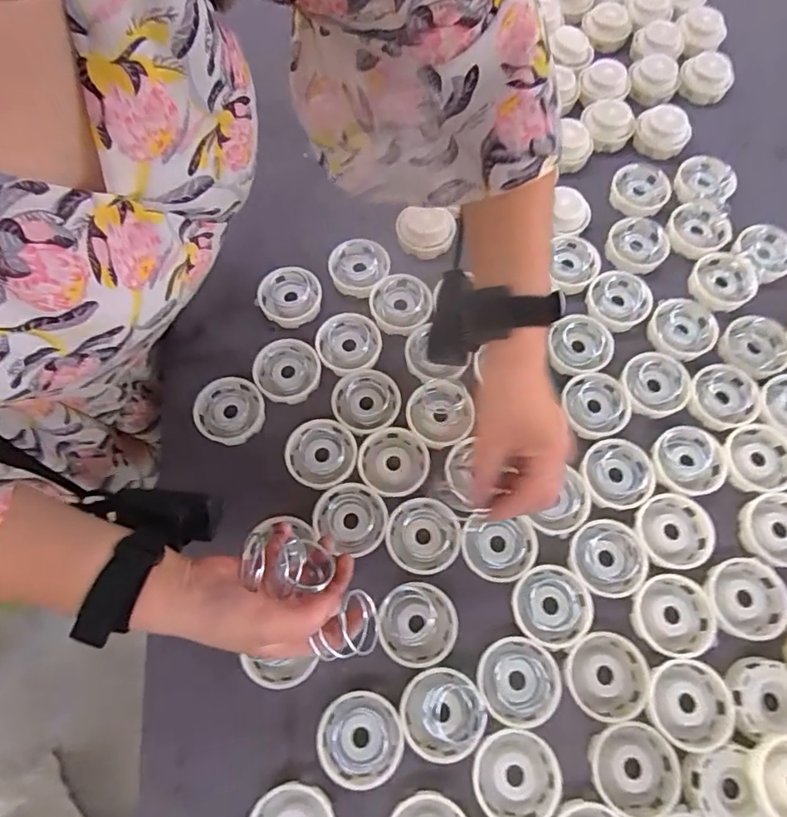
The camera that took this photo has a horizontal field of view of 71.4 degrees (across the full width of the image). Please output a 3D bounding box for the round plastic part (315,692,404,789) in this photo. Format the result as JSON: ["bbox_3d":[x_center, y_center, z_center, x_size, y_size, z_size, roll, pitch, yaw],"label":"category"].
[{"bbox_3d":[-0.025,0.249,0.413,0.061,0.013,0.061,0,73,1],"label":"round plastic part"}]

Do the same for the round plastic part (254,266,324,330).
[{"bbox_3d":[-0.106,-0.114,0.561,0.061,0.023,0.055,-32,74,-8],"label":"round plastic part"}]

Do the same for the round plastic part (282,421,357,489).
[{"bbox_3d":[-0.066,0.041,0.499,0.064,0.011,0.060,0,73,1],"label":"round plastic part"}]

